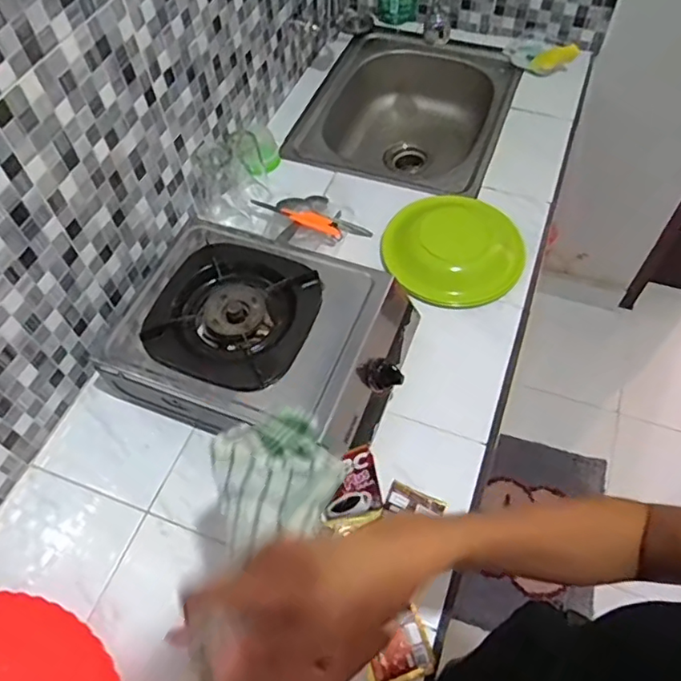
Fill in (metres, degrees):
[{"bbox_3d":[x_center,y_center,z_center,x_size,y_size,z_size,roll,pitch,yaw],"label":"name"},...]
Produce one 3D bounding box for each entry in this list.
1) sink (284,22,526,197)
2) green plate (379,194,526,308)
[{"bbox_3d":[0.144,-0.470,1.273,0.395,0.171,0.485,18,60,13],"label":"sink"},{"bbox_3d":[0.194,-0.150,0.955,0.241,0.027,0.196,-28,86,-23],"label":"green plate"}]

